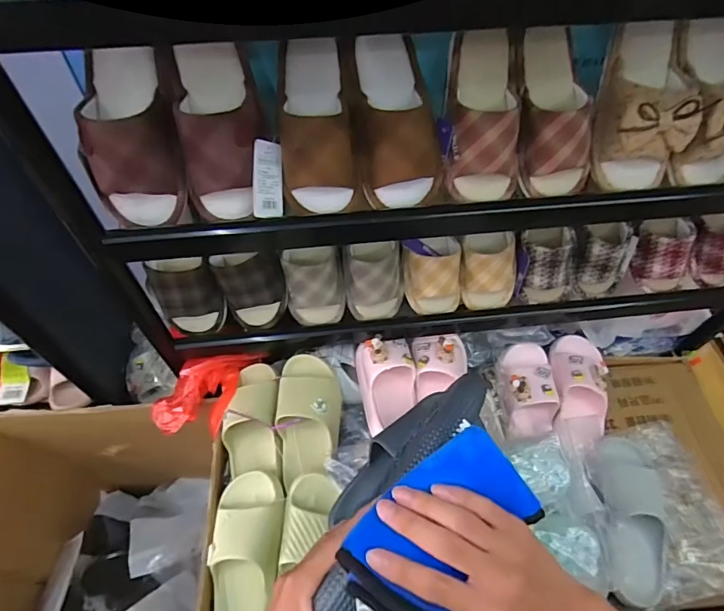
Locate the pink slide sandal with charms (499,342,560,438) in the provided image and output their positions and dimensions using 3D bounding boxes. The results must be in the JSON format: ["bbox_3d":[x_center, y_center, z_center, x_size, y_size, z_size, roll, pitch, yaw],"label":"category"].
[{"bbox_3d":[0.315,0.163,0.882,0.104,0.081,0.177,2,55,1],"label":"pink slide sandal with charms"}]

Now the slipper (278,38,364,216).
[{"bbox_3d":[-0.058,-0.226,0.568,0.093,0.072,0.210,-8,90,-6],"label":"slipper"}]

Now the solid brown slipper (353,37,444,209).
[{"bbox_3d":[0.045,-0.231,0.561,0.104,0.074,0.204,-9,94,-7],"label":"solid brown slipper"}]

